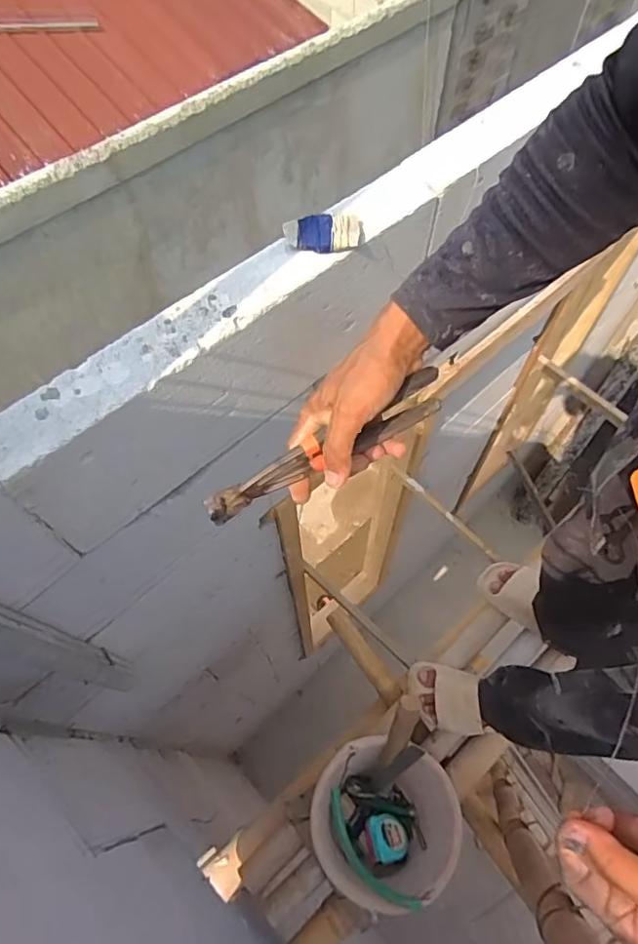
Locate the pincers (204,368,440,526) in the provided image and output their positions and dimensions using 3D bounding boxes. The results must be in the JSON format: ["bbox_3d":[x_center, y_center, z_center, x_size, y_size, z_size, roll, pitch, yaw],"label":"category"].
[{"bbox_3d":[0.004,-0.020,0.466,0.218,0.053,0.016,-28,65,-3],"label":"pincers"}]

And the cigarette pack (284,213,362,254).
[{"bbox_3d":[0.005,-0.278,0.637,0.087,0.019,0.050,-8,62,-3],"label":"cigarette pack"}]

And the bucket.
[{"bbox_3d":[0.119,0.627,1.004,0.248,0.182,0.236,0,62,1],"label":"bucket"}]

